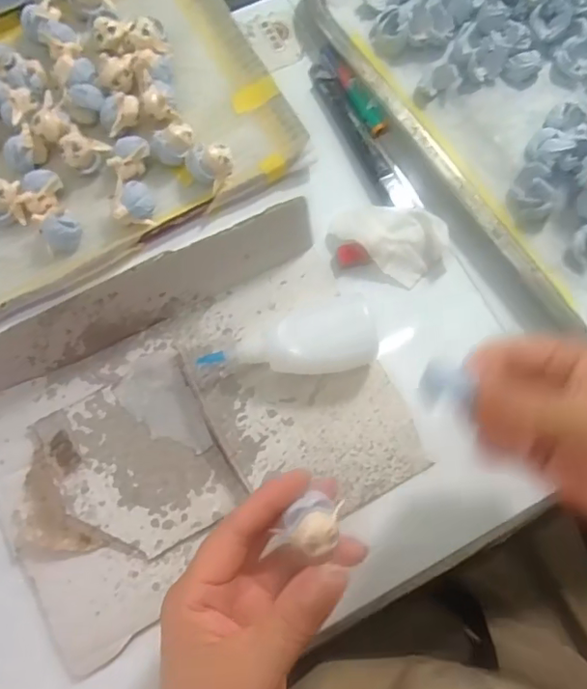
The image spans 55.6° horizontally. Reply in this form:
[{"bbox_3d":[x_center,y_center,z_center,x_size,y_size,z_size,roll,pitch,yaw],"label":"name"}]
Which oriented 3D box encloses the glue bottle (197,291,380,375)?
[{"bbox_3d":[-0.002,0.001,0.332,0.106,0.027,0.049,-16,77,-5],"label":"glue bottle"}]

